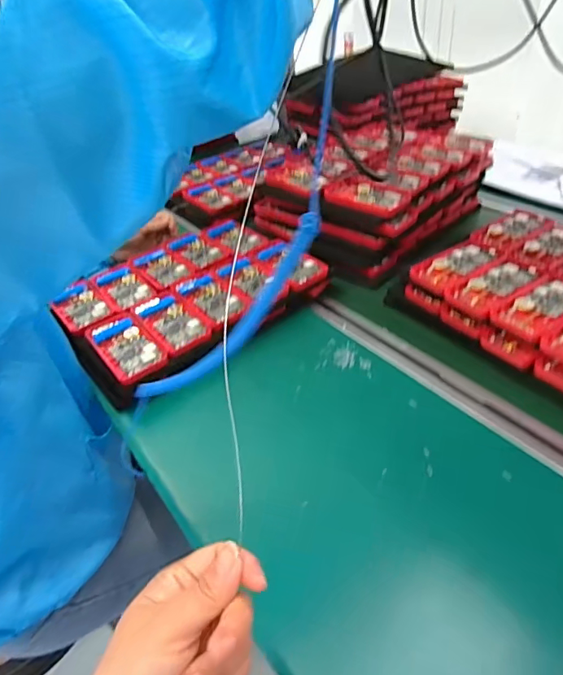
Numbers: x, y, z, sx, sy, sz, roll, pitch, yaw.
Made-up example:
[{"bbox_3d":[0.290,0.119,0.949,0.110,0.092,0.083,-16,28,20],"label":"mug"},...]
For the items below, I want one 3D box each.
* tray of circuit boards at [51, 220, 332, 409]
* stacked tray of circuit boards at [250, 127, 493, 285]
[{"bbox_3d":[-0.136,-0.063,0.714,0.345,0.047,0.281,-32,44,-28],"label":"tray of circuit boards"},{"bbox_3d":[0.166,-0.261,0.867,0.351,0.110,0.278,-34,45,-31],"label":"stacked tray of circuit boards"}]

